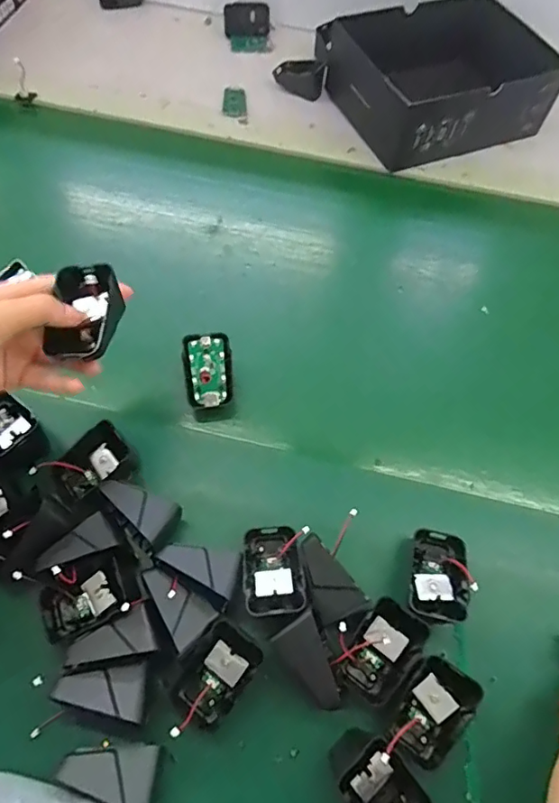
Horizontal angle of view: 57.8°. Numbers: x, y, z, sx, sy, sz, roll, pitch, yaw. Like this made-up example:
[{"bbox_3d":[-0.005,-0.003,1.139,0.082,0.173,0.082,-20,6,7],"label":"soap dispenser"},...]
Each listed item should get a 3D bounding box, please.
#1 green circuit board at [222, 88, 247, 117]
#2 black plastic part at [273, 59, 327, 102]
[{"bbox_3d":[-0.061,-0.408,0.688,0.032,0.007,0.059,-1,62,-3],"label":"green circuit board"},{"bbox_3d":[0.028,-0.453,0.707,0.070,0.030,0.056,6,62,1],"label":"black plastic part"}]

